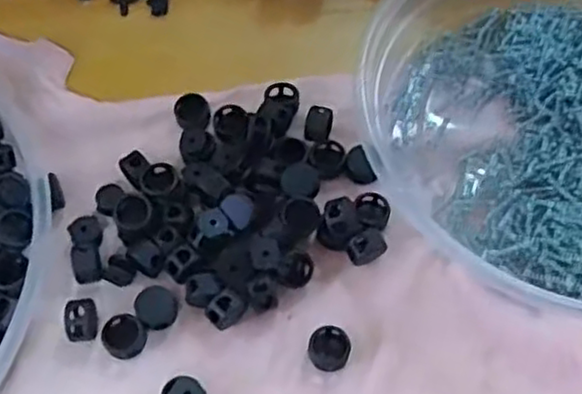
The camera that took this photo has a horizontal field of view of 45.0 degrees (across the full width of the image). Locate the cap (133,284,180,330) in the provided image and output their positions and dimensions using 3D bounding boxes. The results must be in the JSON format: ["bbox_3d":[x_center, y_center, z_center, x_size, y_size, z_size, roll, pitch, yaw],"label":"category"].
[{"bbox_3d":[-0.057,0.047,0.297,0.017,0.007,0.017,1,62,-1],"label":"cap"}]

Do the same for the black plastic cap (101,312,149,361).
[{"bbox_3d":[-0.069,0.058,0.292,0.017,0.007,0.017,1,62,-1],"label":"black plastic cap"}]

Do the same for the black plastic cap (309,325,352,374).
[{"bbox_3d":[0.016,0.062,0.290,0.017,0.007,0.019,16,63,7],"label":"black plastic cap"}]

